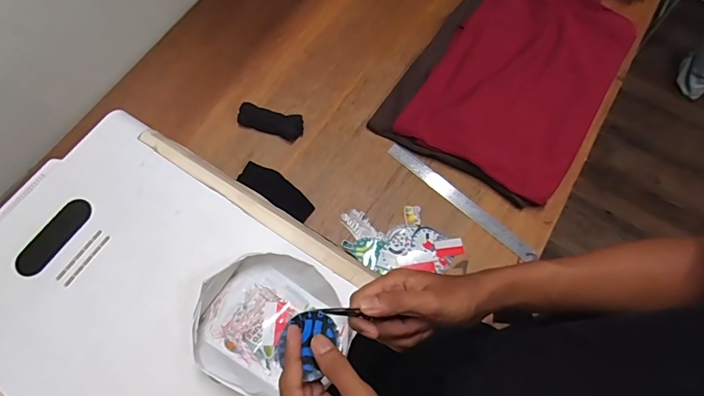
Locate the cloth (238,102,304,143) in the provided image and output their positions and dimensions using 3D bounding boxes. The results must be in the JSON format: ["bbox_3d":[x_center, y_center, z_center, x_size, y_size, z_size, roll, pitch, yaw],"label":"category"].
[{"bbox_3d":[-0.160,-0.151,0.862,0.130,0.031,0.045,17,69,5],"label":"cloth"}]

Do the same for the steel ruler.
[{"bbox_3d":[0.200,0.004,0.805,0.322,0.007,0.030,40,78,14],"label":"steel ruler"}]

